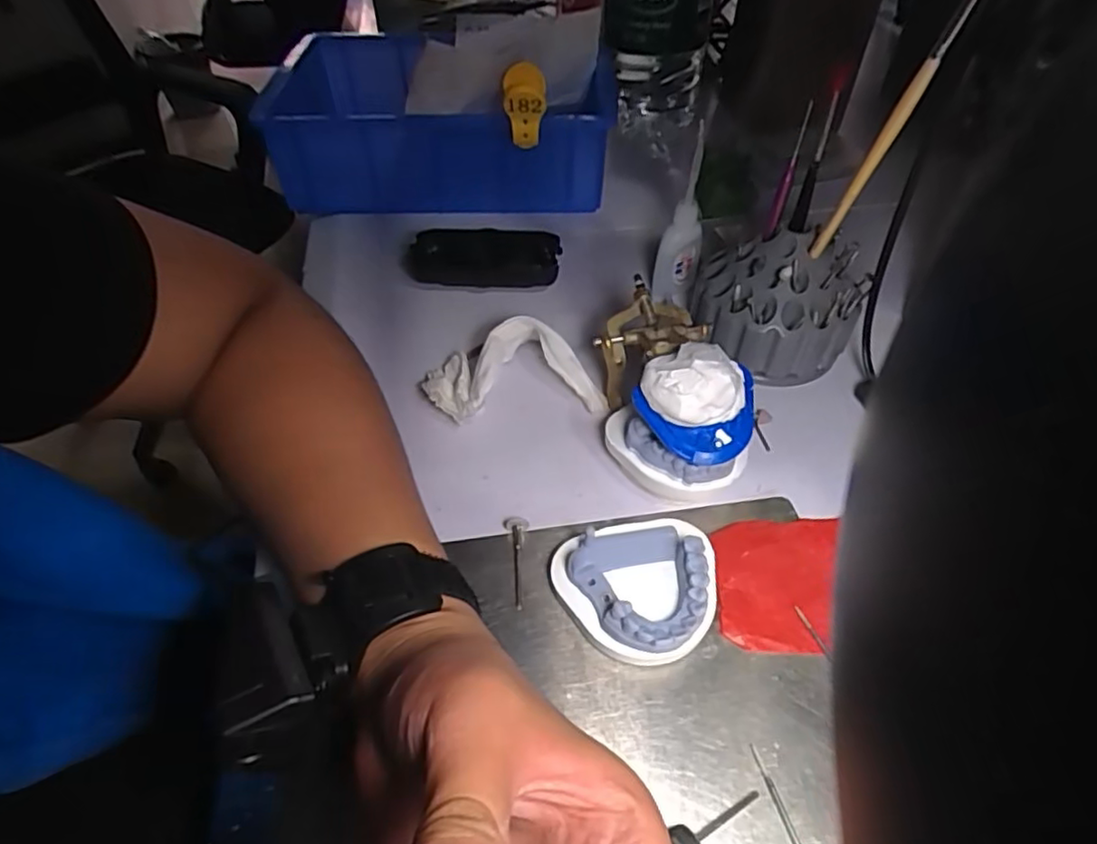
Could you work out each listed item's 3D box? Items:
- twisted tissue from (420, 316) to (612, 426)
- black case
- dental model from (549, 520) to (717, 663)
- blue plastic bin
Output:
[{"bbox_3d":[-0.024,-0.036,0.404,0.110,0.043,0.064,-8,49,-7],"label":"twisted tissue"},{"bbox_3d":[-0.051,-0.130,0.498,0.119,0.028,0.048,4,48,4],"label":"black case"},{"bbox_3d":[0.042,0.079,0.304,0.073,0.033,0.068,-6,49,-5],"label":"dental model"},{"bbox_3d":[-0.098,-0.275,0.587,0.301,0.090,0.167,1,48,1],"label":"blue plastic bin"}]

